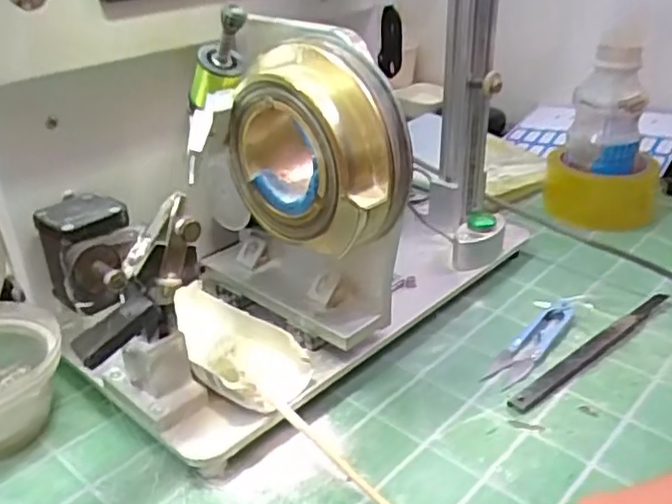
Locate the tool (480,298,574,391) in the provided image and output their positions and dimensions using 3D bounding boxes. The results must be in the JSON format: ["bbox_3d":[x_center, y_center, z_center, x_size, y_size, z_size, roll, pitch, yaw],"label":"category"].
[{"bbox_3d":[0.137,0.059,0.460,0.023,0.008,0.110,20,35,34],"label":"tool"}]

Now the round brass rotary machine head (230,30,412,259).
[{"bbox_3d":[-0.012,-0.060,0.367,0.101,0.102,0.041,22,37,36],"label":"round brass rotary machine head"}]

